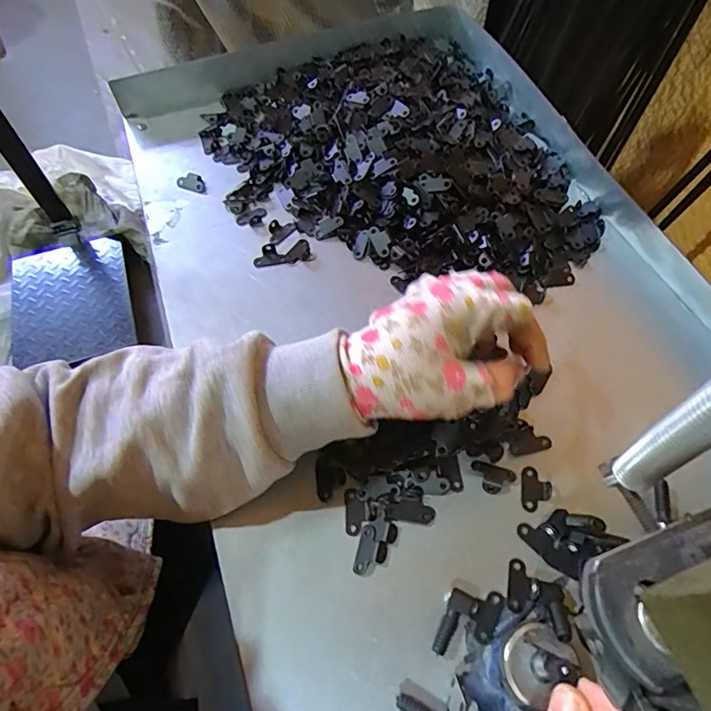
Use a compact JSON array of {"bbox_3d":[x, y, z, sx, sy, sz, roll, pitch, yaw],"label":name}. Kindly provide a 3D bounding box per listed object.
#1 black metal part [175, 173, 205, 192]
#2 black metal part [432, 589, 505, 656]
[{"bbox_3d":[-0.160,-0.169,0.477,0.027,0.006,0.017,17,63,9],"label":"black metal part"},{"bbox_3d":[0.066,0.154,0.281,0.030,0.008,0.043,22,64,12],"label":"black metal part"}]

